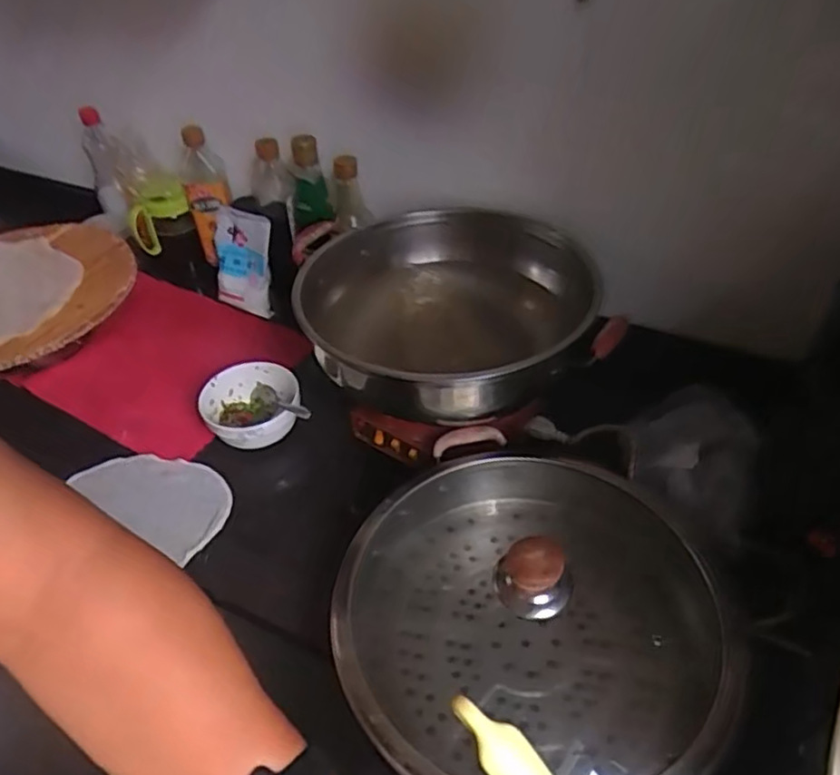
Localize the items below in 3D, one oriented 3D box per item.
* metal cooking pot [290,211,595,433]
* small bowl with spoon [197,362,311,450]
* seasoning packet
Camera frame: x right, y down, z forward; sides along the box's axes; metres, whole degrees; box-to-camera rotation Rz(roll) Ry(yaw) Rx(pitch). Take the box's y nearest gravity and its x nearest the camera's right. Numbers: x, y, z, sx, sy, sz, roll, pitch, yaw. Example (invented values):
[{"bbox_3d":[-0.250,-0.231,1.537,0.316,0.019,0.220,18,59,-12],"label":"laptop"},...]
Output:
[{"bbox_3d":[0.026,-0.084,0.733,0.306,0.103,0.271,15,47,19],"label":"metal cooking pot"},{"bbox_3d":[-0.203,0.028,0.793,0.117,0.074,0.138,-18,45,-13],"label":"small bowl with spoon"},{"bbox_3d":[-0.257,-0.181,0.941,0.092,0.149,0.012,16,30,13],"label":"seasoning packet"}]

